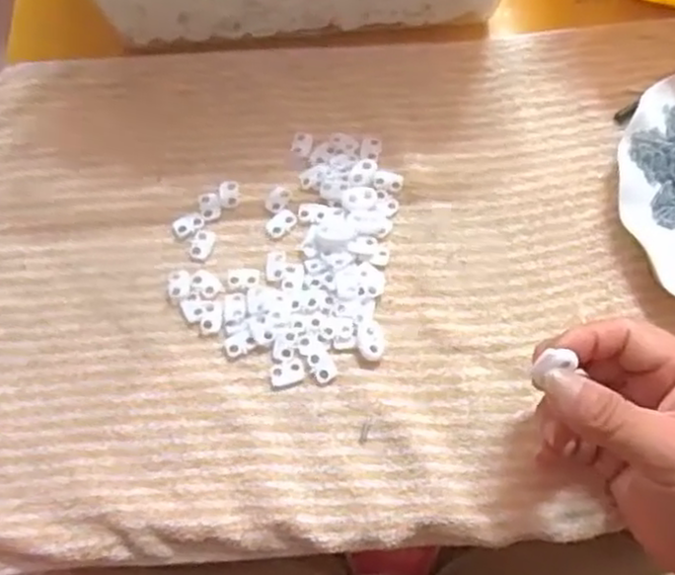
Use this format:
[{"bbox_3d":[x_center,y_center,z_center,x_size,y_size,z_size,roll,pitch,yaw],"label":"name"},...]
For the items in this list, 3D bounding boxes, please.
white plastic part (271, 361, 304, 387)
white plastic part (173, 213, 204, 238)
[{"bbox_3d":[-0.028,0.049,0.407,0.019,0.004,0.012,-15,69,-7],"label":"white plastic part"},{"bbox_3d":[-0.091,-0.038,0.442,0.019,0.005,0.013,-35,73,-14],"label":"white plastic part"}]

